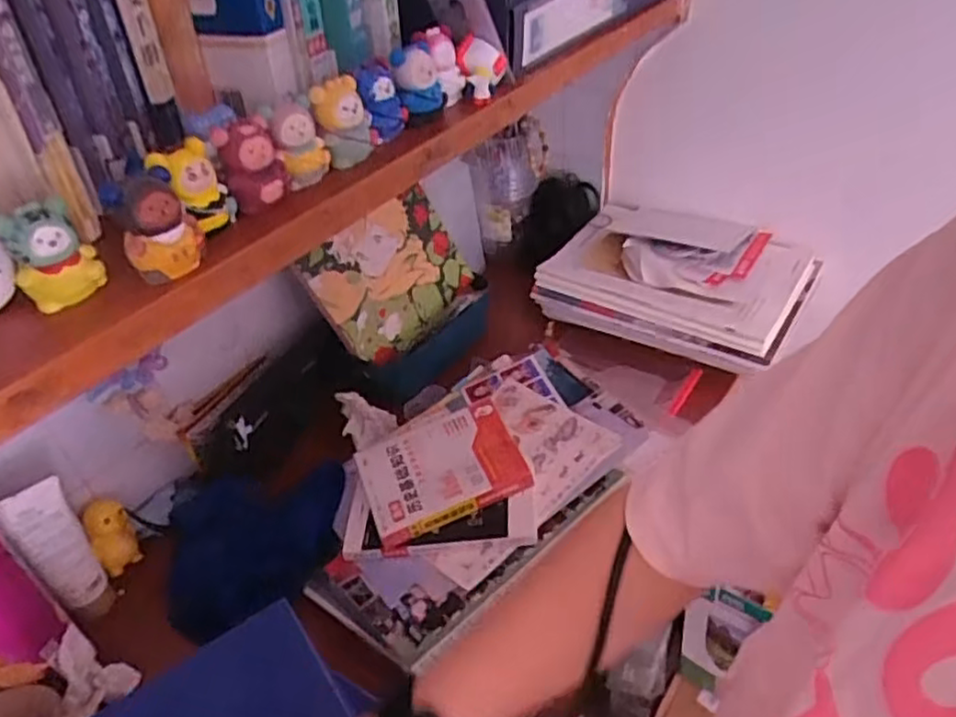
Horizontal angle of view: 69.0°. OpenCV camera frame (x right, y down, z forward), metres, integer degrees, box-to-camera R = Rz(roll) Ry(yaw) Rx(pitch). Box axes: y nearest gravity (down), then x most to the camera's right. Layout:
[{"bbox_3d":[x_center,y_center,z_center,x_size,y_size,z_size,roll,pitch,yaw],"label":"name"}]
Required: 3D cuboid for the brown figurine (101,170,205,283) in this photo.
[{"bbox_3d":[-0.173,-0.074,0.372,0.038,0.051,0.034,-20,42,-17],"label":"brown figurine"}]

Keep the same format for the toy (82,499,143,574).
[{"bbox_3d":[-0.344,0.163,0.651,0.037,0.070,0.038,29,51,35],"label":"toy"}]

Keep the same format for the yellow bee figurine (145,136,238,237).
[{"bbox_3d":[-0.161,-0.095,0.397,0.036,0.048,0.037,-17,41,-13],"label":"yellow bee figurine"}]

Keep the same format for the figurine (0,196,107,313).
[{"bbox_3d":[-0.219,-0.055,0.355,0.024,0.050,0.037,29,51,35],"label":"figurine"}]

